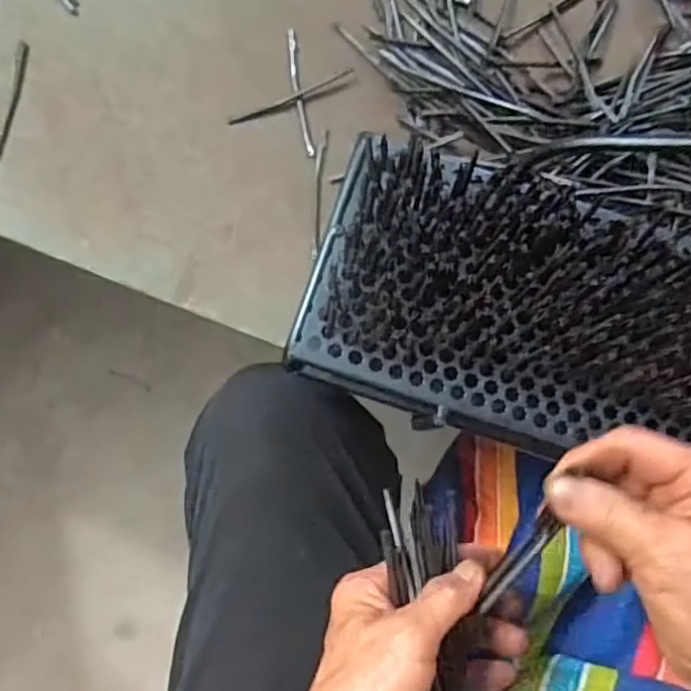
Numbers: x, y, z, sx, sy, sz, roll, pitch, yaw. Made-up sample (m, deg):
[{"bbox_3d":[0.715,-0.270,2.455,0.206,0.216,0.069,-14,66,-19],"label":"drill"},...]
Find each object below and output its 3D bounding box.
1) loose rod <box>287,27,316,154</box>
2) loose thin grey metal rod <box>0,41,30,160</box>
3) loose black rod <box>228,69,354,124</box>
[{"bbox_3d":[-0.033,-0.180,0.463,0.009,0.004,0.096,-8,84,-4],"label":"loose rod"},{"bbox_3d":[-0.231,-0.165,0.451,0.008,0.004,0.097,8,83,-2],"label":"loose thin grey metal rod"},{"bbox_3d":[-0.038,-0.176,0.460,0.094,0.004,0.006,-26,86,-6],"label":"loose black rod"}]

